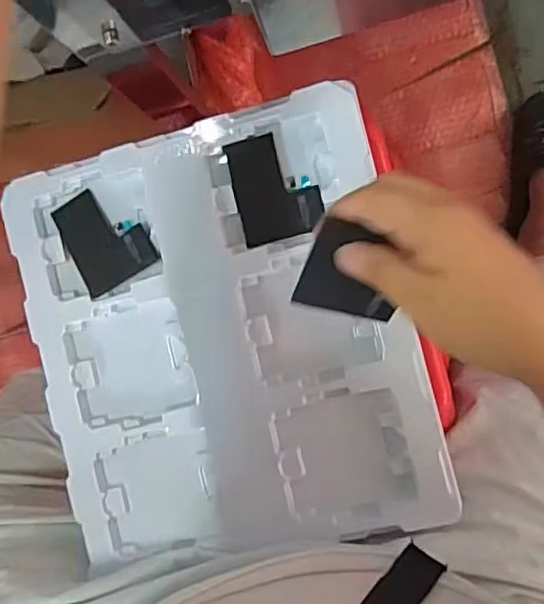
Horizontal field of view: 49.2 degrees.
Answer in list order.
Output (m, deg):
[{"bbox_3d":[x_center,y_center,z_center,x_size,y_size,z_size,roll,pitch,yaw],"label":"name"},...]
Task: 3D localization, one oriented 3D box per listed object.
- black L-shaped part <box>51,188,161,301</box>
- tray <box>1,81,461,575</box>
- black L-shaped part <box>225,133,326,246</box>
[{"bbox_3d":[-0.128,-0.050,0.453,0.061,0.006,0.076,-31,85,8],"label":"black L-shaped part"},{"bbox_3d":[-0.039,0.028,0.439,0.276,0.020,0.307,-14,89,9],"label":"tray"},{"bbox_3d":[0.002,-0.084,0.436,0.060,0.004,0.077,-14,91,4],"label":"black L-shaped part"}]

